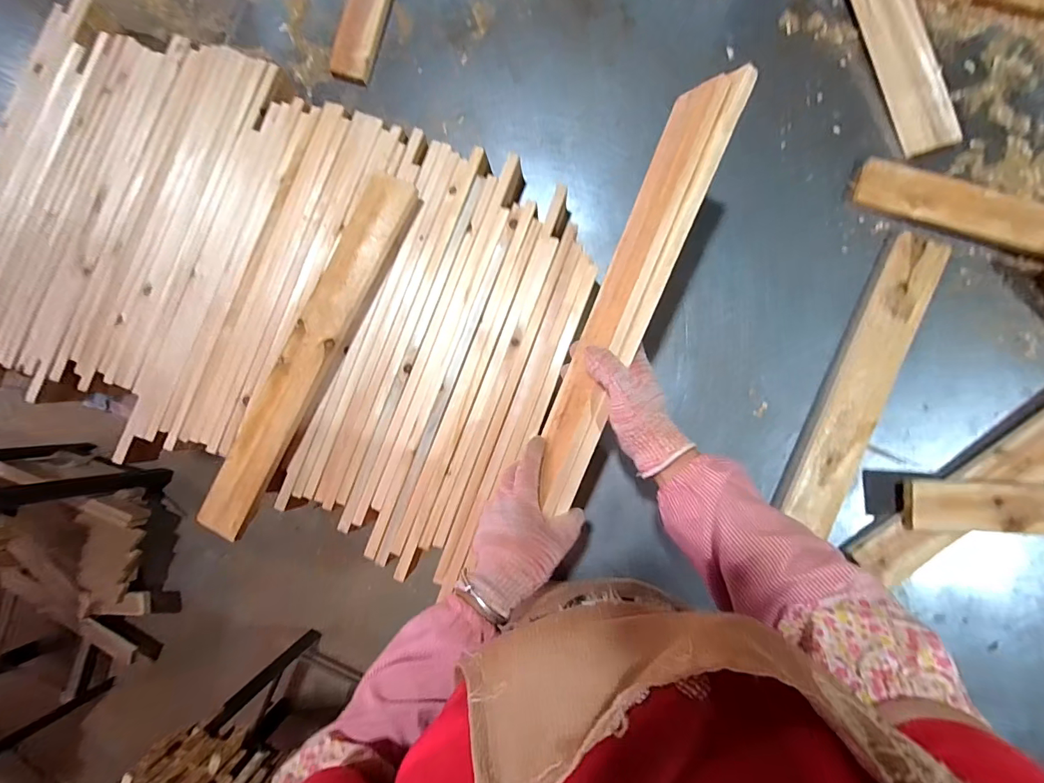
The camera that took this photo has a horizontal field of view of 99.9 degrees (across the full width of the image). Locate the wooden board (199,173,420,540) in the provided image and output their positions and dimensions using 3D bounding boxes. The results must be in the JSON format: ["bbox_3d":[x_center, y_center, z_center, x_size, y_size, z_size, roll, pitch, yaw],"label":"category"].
[{"bbox_3d":[-0.269,-0.045,0.549,0.060,0.022,0.484,28,91,1],"label":"wooden board"}]

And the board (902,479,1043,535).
[{"bbox_3d":[0.714,0.142,0.508,0.476,0.025,0.061,2,92,3],"label":"board"}]

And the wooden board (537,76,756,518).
[{"bbox_3d":[0.102,-0.093,0.447,0.069,0.020,0.438,28,100,40],"label":"wooden board"}]

